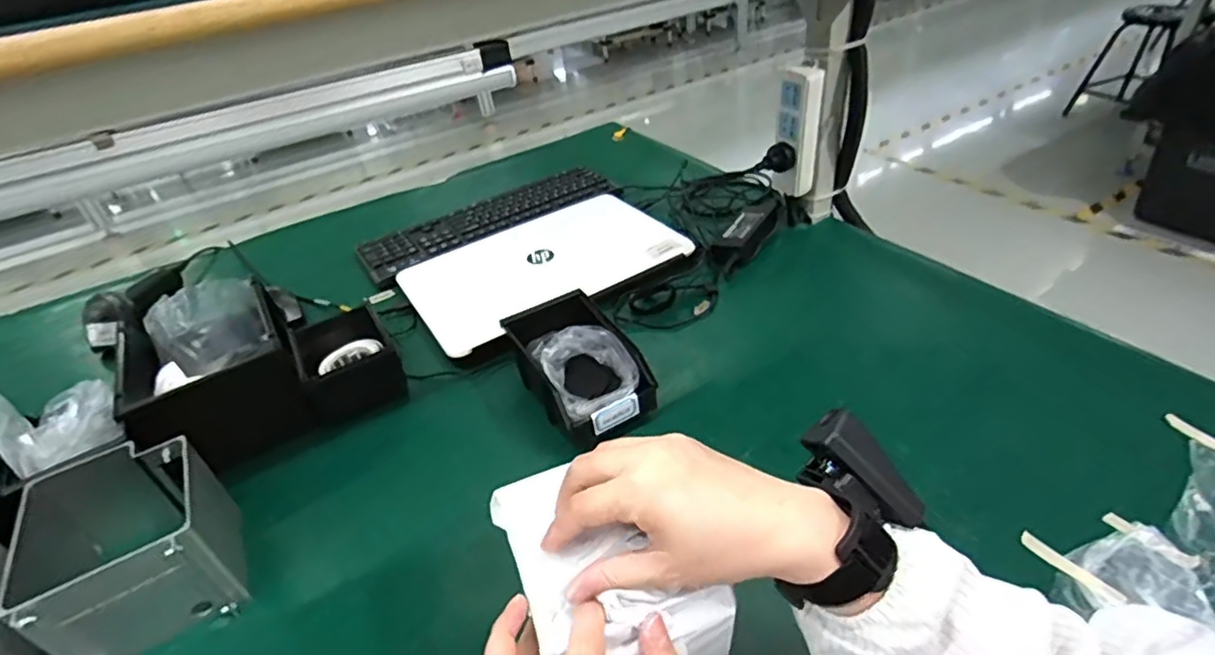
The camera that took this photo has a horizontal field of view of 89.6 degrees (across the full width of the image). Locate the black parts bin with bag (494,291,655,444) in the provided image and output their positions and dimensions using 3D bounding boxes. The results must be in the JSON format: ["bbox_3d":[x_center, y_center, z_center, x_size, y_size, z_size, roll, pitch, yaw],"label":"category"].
[{"bbox_3d":[-0.033,0.042,0.669,0.106,0.066,0.176,-24,40,-20],"label":"black parts bin with bag"}]

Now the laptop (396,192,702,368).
[{"bbox_3d":[-0.090,-0.095,0.884,0.373,0.020,0.255,-25,41,-22],"label":"laptop"}]

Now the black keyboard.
[{"bbox_3d":[-0.195,-0.188,1.032,0.430,0.019,0.136,-25,41,-22],"label":"black keyboard"}]

